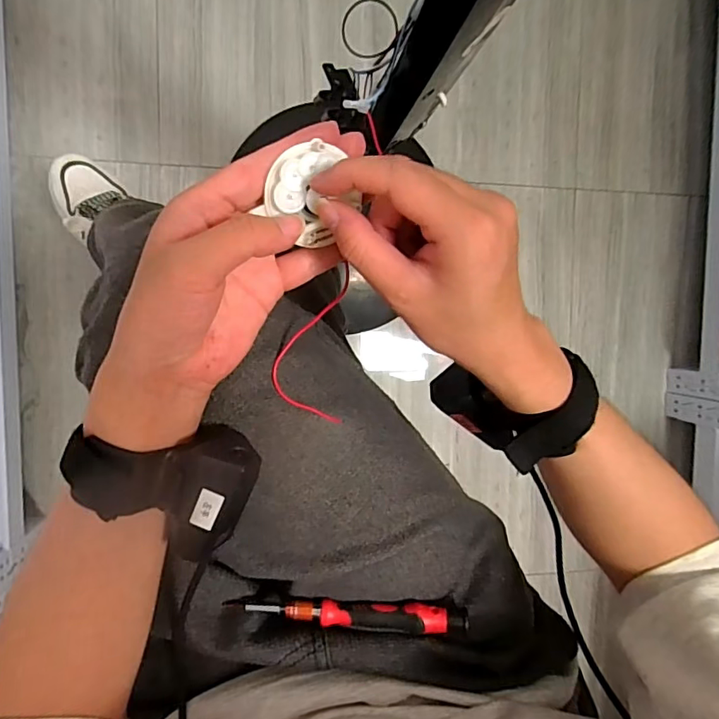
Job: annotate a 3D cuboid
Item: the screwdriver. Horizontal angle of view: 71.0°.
[{"bbox_3d":[-0.007,0.171,0.337,0.153,0.012,0.014,1,94,5],"label":"screwdriver"}]

